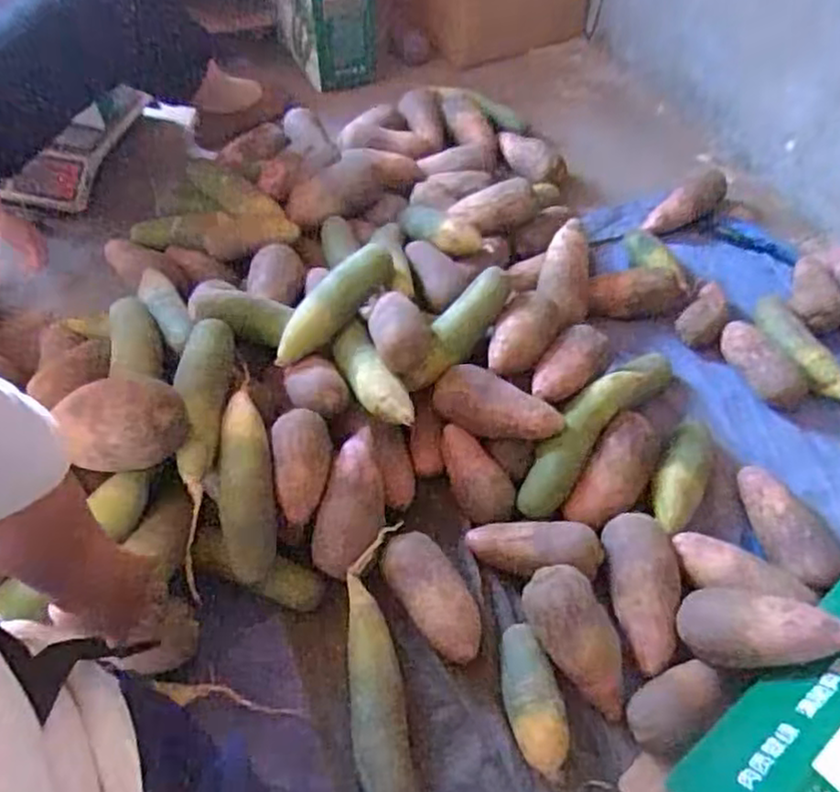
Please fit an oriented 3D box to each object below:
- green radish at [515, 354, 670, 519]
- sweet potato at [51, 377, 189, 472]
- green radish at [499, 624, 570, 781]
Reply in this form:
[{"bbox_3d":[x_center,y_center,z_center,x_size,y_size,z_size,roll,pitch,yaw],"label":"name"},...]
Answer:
[{"bbox_3d":[0.226,0.020,0.860,0.057,0.071,0.305,38,59,25],"label":"green radish"},{"bbox_3d":[-0.294,0.020,0.700,0.112,0.063,0.086,-12,53,-11],"label":"sweet potato"},{"bbox_3d":[0.113,0.300,0.699,0.058,0.044,0.135,-3,51,-4],"label":"green radish"}]

